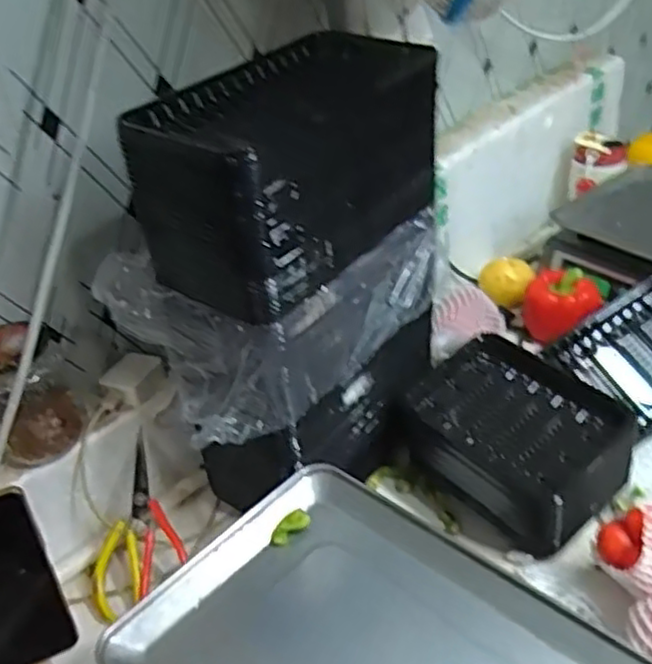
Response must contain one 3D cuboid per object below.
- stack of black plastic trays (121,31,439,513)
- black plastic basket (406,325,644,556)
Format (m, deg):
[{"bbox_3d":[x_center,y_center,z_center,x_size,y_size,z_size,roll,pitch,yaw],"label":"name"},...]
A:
[{"bbox_3d":[-0.031,-0.042,0.635,0.166,0.349,0.263,19,42,32],"label":"stack of black plastic trays"},{"bbox_3d":[0.192,0.109,0.704,0.140,0.104,0.202,-29,40,-29],"label":"black plastic basket"}]

